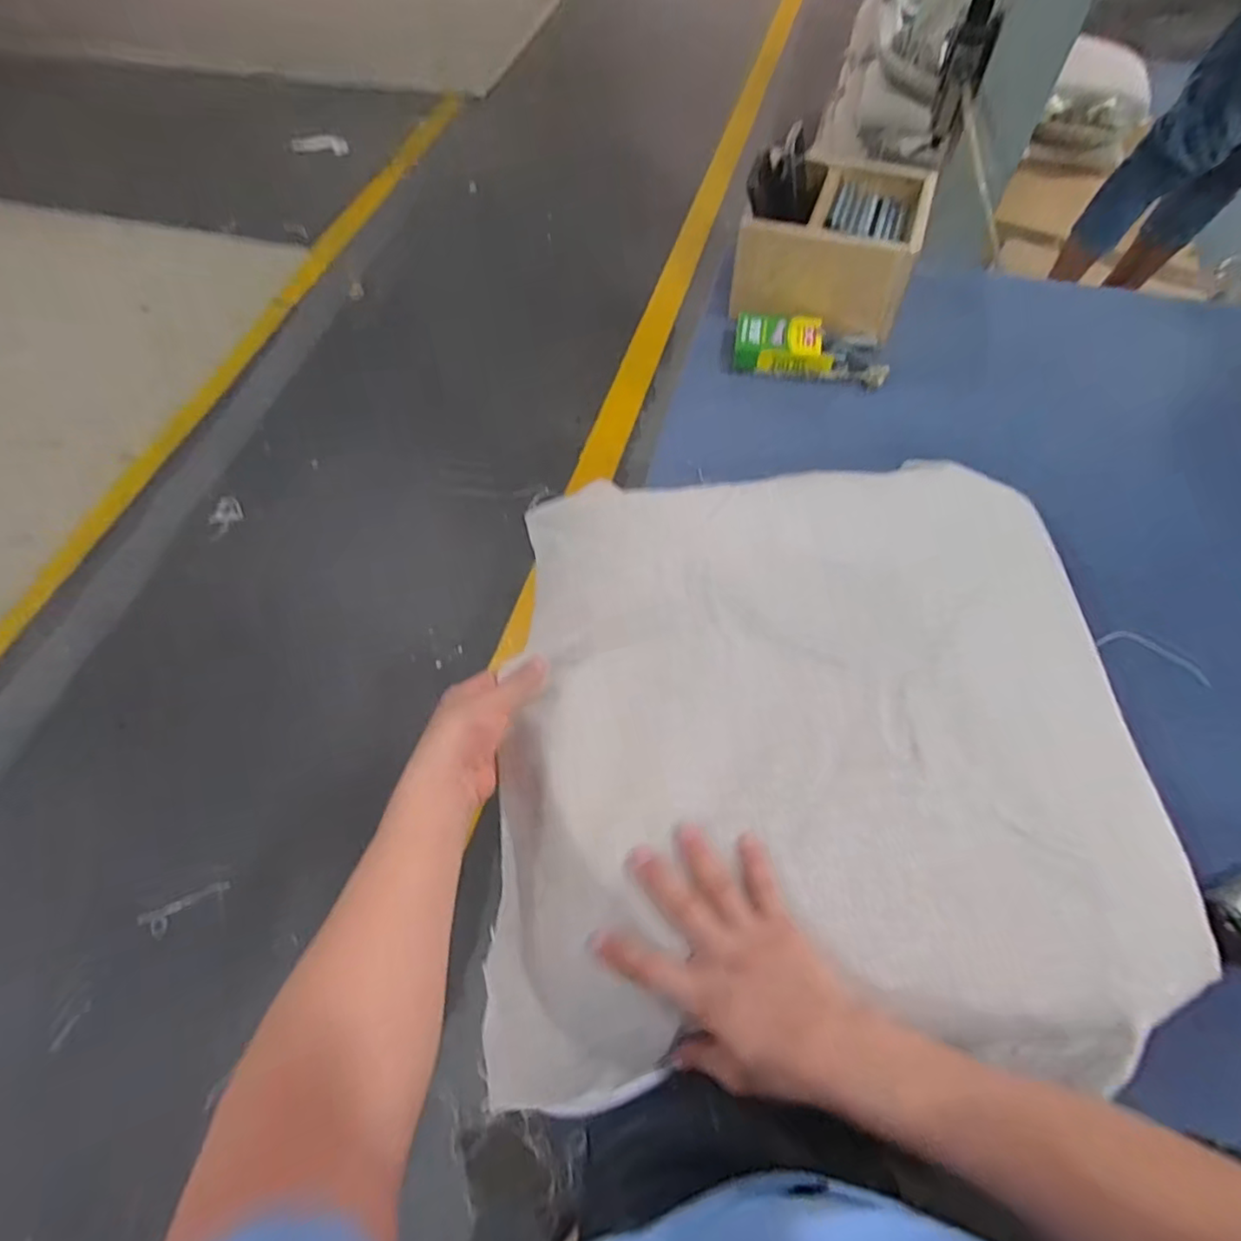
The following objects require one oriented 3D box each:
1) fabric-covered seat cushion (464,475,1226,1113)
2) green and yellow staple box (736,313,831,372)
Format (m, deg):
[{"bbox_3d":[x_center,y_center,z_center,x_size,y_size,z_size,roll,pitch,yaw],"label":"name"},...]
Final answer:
[{"bbox_3d":[0.156,0.086,0.546,0.510,0.055,0.535,-2,65,2],"label":"fabric-covered seat cushion"},{"bbox_3d":[0.216,-0.367,0.830,0.123,0.027,0.081,8,62,7],"label":"green and yellow staple box"}]

